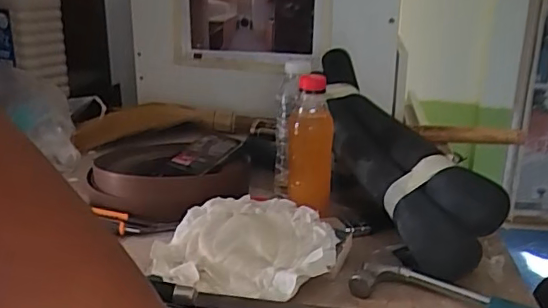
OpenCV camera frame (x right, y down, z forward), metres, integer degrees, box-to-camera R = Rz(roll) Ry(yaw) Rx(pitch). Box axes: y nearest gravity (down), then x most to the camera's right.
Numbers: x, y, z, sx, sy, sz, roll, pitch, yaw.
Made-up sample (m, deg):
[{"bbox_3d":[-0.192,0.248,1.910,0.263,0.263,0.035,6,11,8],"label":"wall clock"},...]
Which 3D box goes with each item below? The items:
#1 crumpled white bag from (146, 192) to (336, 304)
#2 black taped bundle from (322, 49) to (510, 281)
[{"bbox_3d":[-0.031,0.097,0.593,0.192,0.044,0.155,6,20,15],"label":"crumpled white bag"},{"bbox_3d":[0.132,-0.018,0.682,0.101,0.087,0.386,-4,34,-14],"label":"black taped bundle"}]

